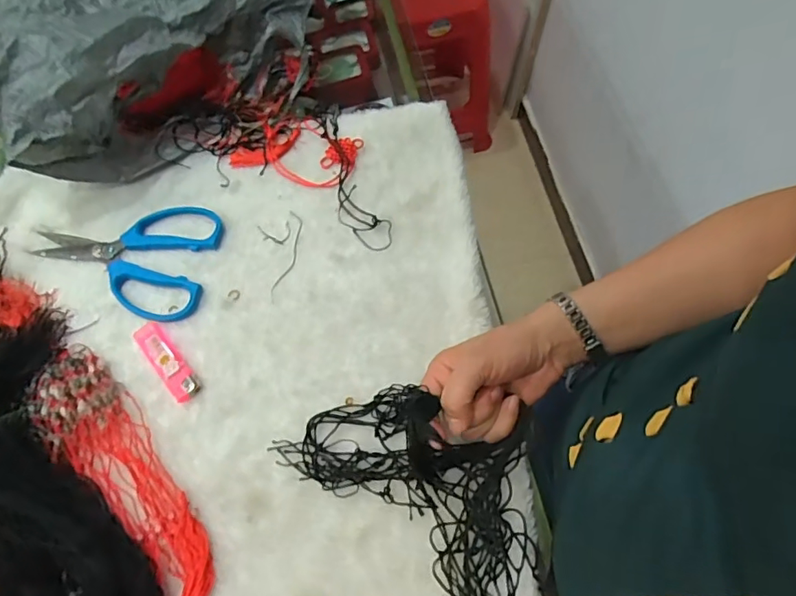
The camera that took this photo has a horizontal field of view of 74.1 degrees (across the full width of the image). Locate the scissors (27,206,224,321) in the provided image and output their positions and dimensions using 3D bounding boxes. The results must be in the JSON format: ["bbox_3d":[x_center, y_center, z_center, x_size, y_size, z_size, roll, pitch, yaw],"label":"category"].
[{"bbox_3d":[-0.260,-0.043,0.499,0.169,0.007,0.116,10,65,5],"label":"scissors"}]

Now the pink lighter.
[{"bbox_3d":[-0.201,0.053,0.454,0.023,0.010,0.083,-38,70,-16],"label":"pink lighter"}]

